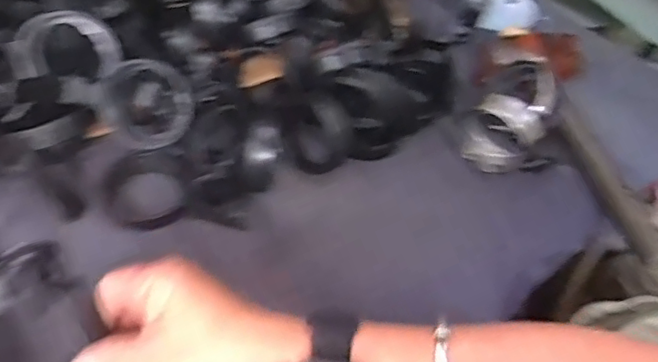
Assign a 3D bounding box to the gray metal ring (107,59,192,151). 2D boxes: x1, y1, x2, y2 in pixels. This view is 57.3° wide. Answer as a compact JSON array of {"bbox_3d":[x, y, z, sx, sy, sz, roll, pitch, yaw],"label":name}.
[{"bbox_3d":[-0.145,-0.063,0.491,0.068,0.073,0.010,-12,27,5],"label":"gray metal ring"}]

